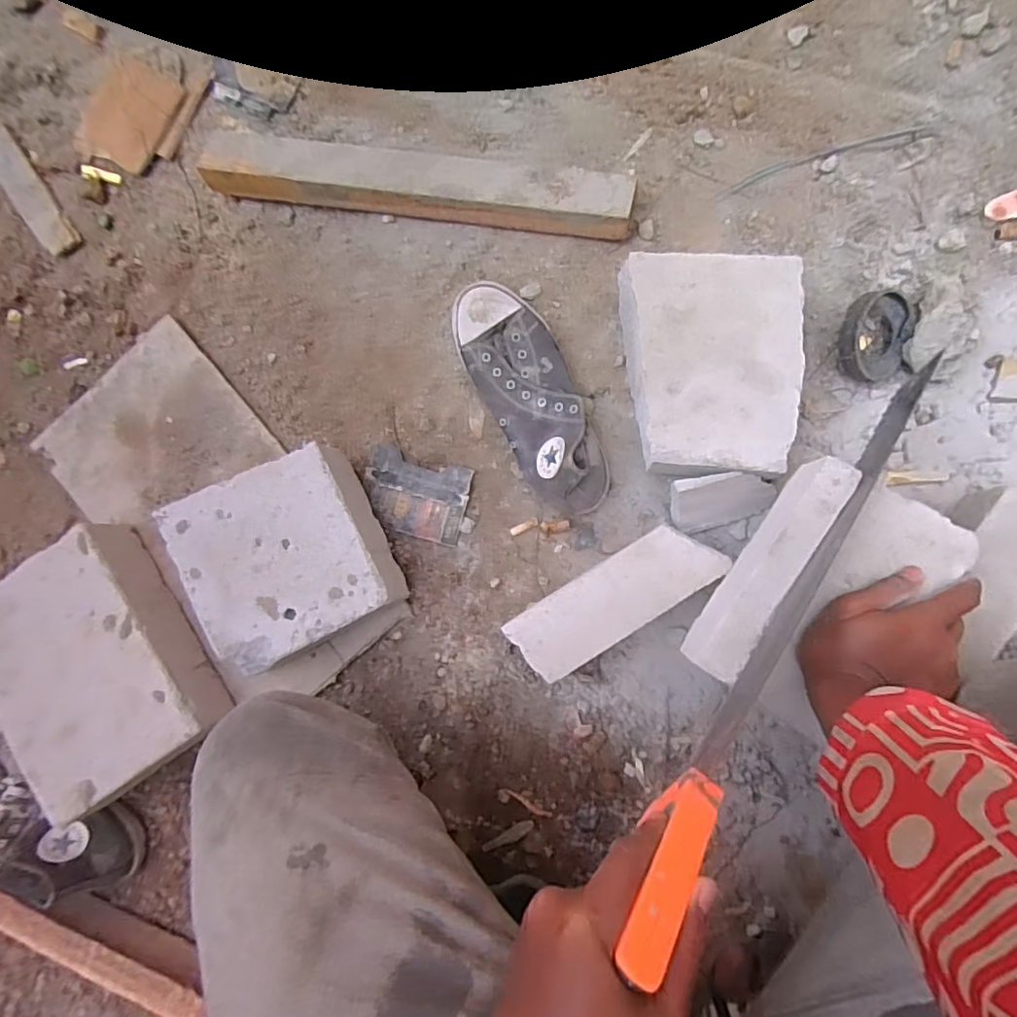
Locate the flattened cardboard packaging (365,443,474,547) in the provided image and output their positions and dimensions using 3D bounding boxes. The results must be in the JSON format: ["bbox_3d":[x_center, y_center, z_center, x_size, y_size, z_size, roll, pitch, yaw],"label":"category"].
[{"bbox_3d":[-0.107,-0.016,0.652,0.121,0.011,0.089,16,88,9],"label":"flattened cardboard packaging"}]

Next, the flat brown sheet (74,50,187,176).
[{"bbox_3d":[-0.487,-0.501,0.728,0.141,0.013,0.131,36,101,15],"label":"flat brown sheet"}]

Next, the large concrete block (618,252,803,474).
[{"bbox_3d":[0.196,-0.135,0.573,0.154,0.082,0.208,0,85,8],"label":"large concrete block"}]

